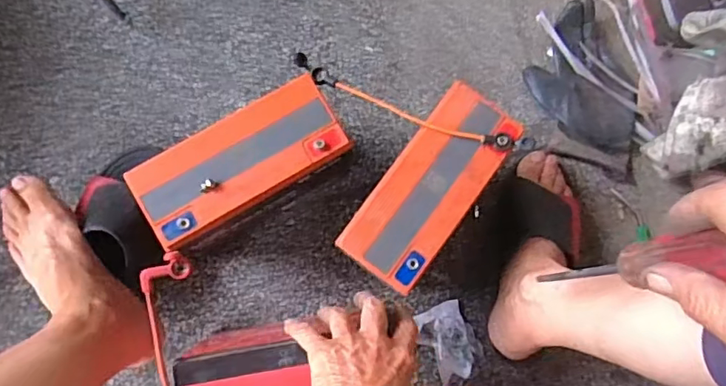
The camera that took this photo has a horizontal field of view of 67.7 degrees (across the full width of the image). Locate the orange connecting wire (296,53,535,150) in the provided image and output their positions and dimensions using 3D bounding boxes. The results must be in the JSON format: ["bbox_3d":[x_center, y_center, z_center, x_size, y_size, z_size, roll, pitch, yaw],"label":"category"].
[{"bbox_3d":[0.039,-0.073,0.462,0.213,0.023,0.020,23,82,-1],"label":"orange connecting wire"}]

